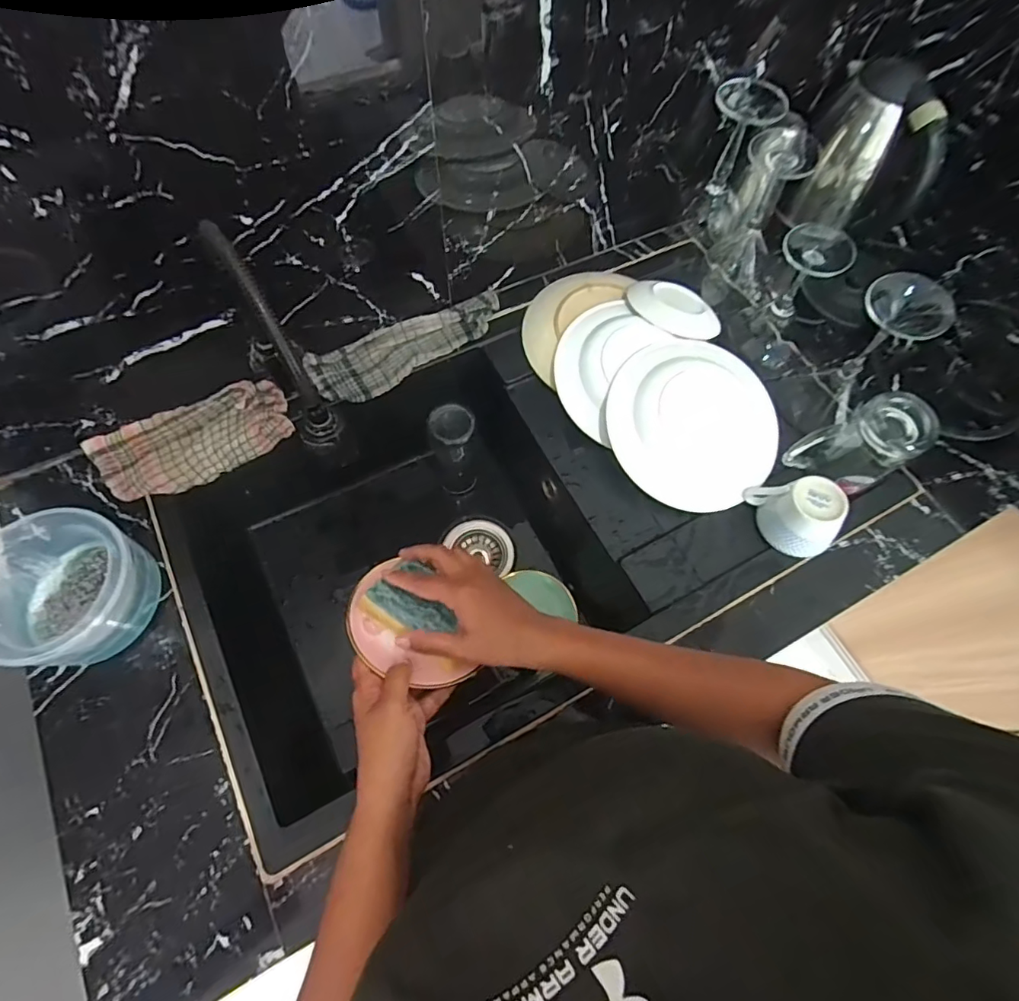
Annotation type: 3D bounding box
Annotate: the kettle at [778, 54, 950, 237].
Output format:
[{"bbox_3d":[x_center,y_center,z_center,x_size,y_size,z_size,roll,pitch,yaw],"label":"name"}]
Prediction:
[{"bbox_3d":[0.519,-0.501,0.767,0.181,0.204,0.109,31,69,11],"label":"kettle"}]

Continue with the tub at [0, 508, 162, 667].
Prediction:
[{"bbox_3d":[-0.456,0.088,0.546,0.138,0.091,0.146,1,66,-2],"label":"tub"}]

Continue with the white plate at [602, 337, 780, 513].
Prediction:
[{"bbox_3d":[0.229,-0.098,0.669,0.200,0.022,0.213,1,82,-9],"label":"white plate"}]

